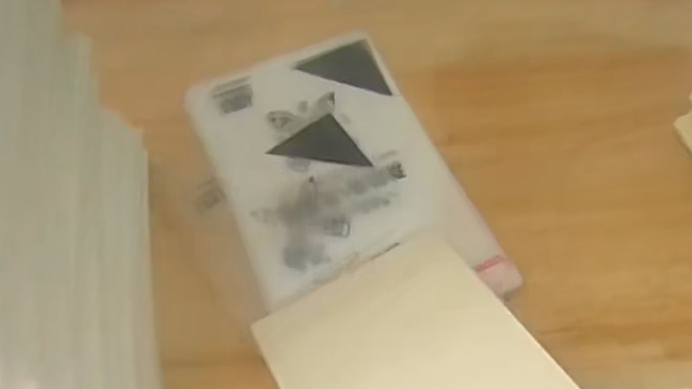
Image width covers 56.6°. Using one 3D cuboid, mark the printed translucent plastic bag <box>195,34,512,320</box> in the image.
[{"bbox_3d":[-0.010,-0.015,0.610,0.199,0.021,0.300,-22,64,-9],"label":"printed translucent plastic bag"}]

